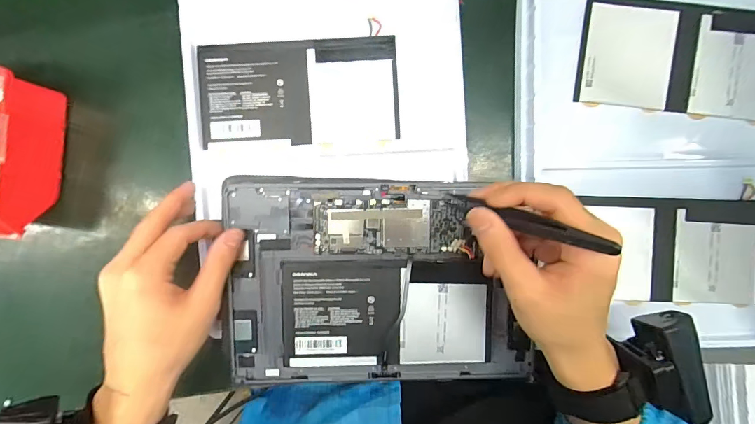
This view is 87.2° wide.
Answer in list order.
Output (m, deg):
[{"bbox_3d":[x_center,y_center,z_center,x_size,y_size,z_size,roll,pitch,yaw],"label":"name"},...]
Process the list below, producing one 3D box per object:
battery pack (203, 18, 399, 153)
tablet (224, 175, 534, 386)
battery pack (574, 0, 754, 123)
[{"bbox_3d":[-0.070,-0.107,0.353,0.171,0.004,0.091,-3,93,0],"label":"battery pack"},{"bbox_3d":[0.000,0.059,0.332,0.240,0.005,0.171,-1,96,-2],"label":"tablet"},{"bbox_3d":[0.261,-0.131,0.336,0.173,0.013,0.091,5,92,4],"label":"battery pack"}]

